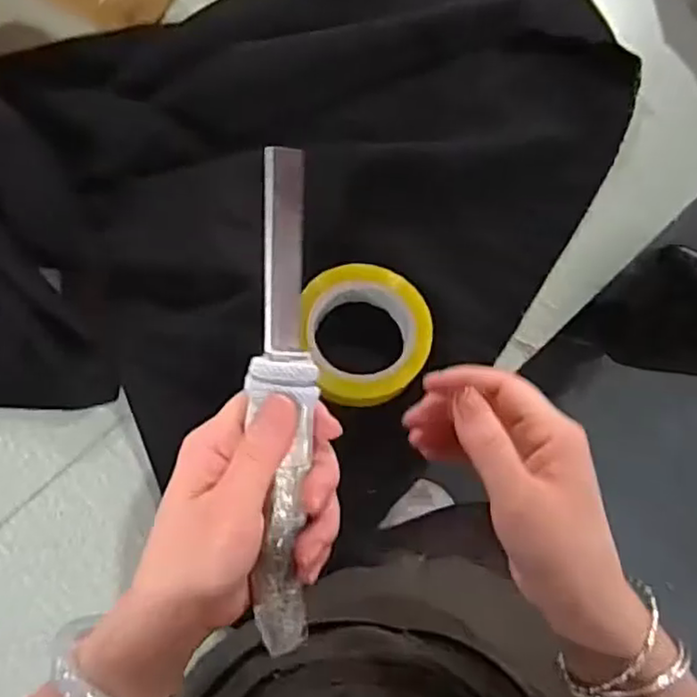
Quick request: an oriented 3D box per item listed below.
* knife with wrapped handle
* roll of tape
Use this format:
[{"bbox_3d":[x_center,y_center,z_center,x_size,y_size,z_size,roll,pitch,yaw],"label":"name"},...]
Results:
[{"bbox_3d":[-0.029,0.029,0.296,0.027,0.015,0.221,1,99,-1],"label":"knife with wrapped handle"},{"bbox_3d":[0.013,-0.006,0.558,0.103,0.063,0.112,0,78,-1],"label":"roll of tape"}]

